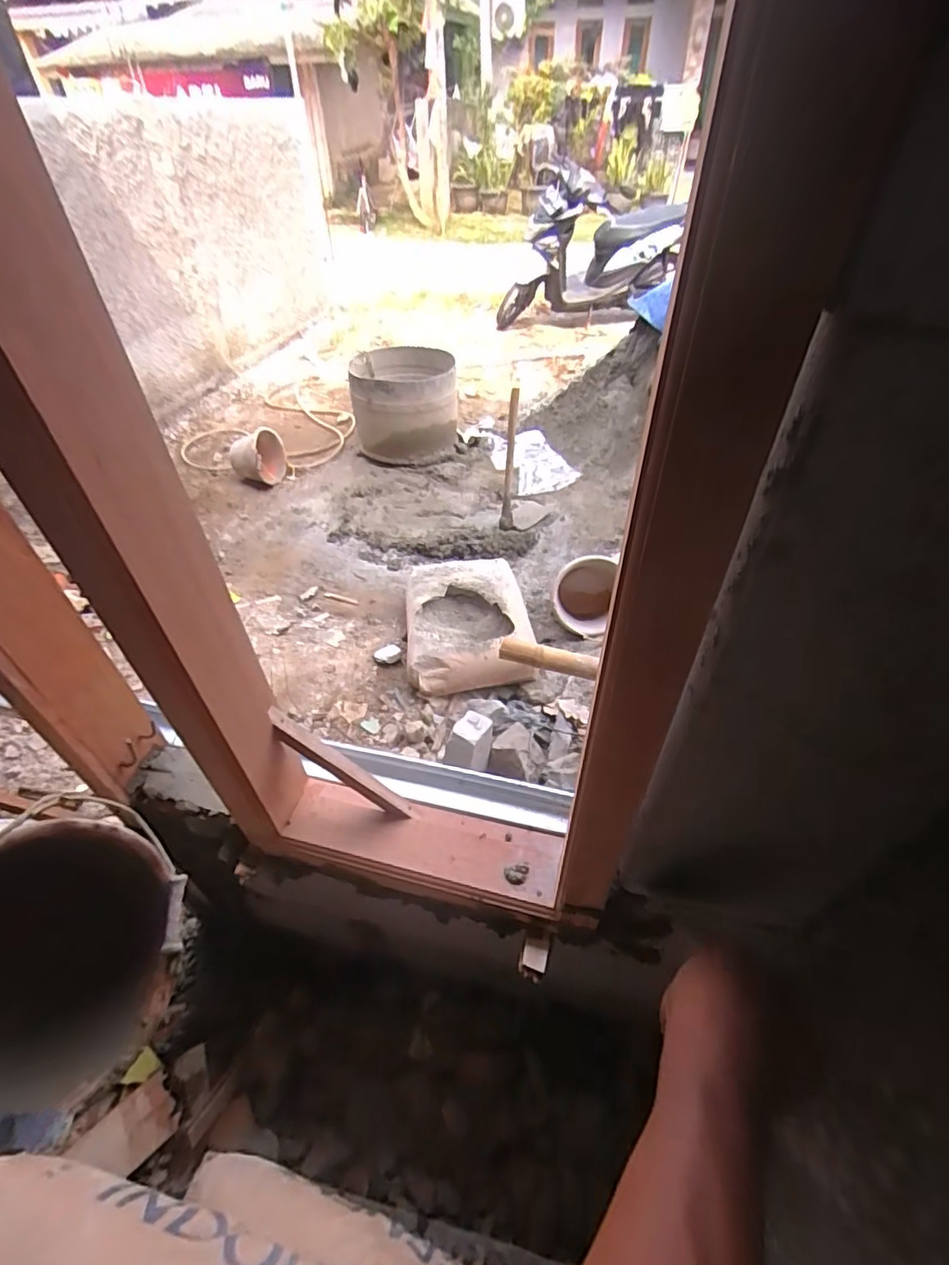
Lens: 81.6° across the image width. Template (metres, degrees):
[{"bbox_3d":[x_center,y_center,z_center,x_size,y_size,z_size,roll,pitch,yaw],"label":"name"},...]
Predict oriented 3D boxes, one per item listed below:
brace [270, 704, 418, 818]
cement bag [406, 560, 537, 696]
[{"bbox_3d":[-0.183,0.189,0.760,0.035,0.253,0.023,-30,28,39],"label":"brace"},{"bbox_3d":[-0.036,-0.057,1.951,0.412,0.133,0.627,-5,44,-4],"label":"cement bag"}]

